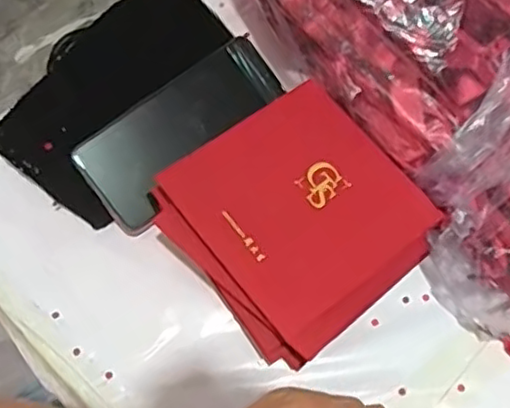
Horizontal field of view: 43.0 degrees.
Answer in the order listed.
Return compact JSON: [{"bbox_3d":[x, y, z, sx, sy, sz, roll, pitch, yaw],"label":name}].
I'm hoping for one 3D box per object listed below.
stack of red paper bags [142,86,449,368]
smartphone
[{"bbox_3d":[0.029,0.015,0.463,0.150,0.071,0.149,-37,72,-14],"label":"stack of red paper bags"},{"bbox_3d":[-0.053,-0.057,0.508,0.169,0.017,0.076,-37,96,-8],"label":"smartphone"}]

